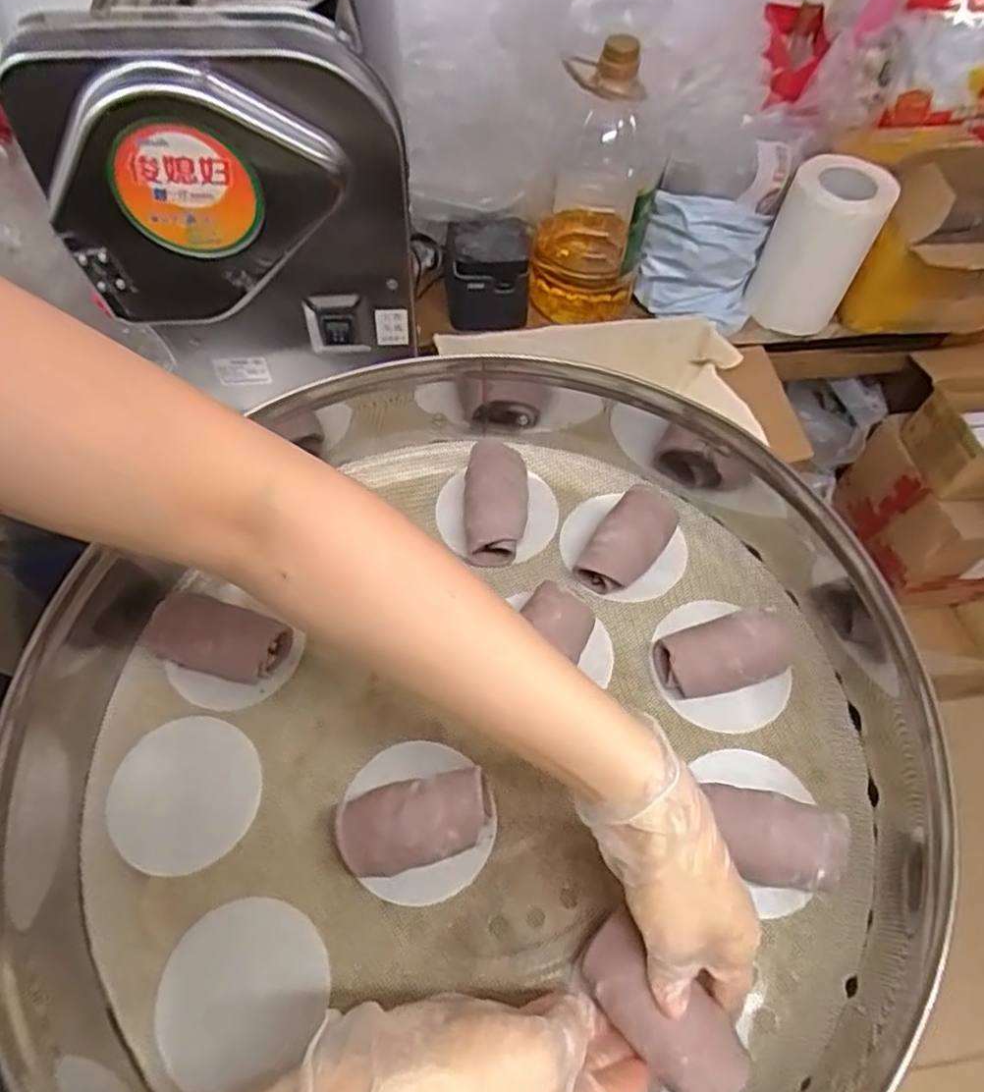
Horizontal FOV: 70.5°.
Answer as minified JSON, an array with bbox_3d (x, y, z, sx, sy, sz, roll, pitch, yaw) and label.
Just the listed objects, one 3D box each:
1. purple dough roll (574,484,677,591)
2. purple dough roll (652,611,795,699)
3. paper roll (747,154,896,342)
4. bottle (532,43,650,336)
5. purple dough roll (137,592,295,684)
[{"bbox_3d":[0.104,-0.006,0.527,0.049,0.041,0.087,33,63,18],"label":"purple dough roll"},{"bbox_3d":[0.159,0.074,0.479,0.087,0.034,0.041,-11,59,-8],"label":"purple dough roll"},{"bbox_3d":[0.472,-0.427,1.019,0.129,0.225,0.128,30,62,16],"label":"paper roll"},{"bbox_3d":[0.135,-0.469,0.962,0.151,0.358,0.143,12,58,6],"label":"bottle"},{"bbox_3d":[-0.192,0.062,0.488,0.095,0.038,0.047,13,58,7],"label":"purple dough roll"}]

